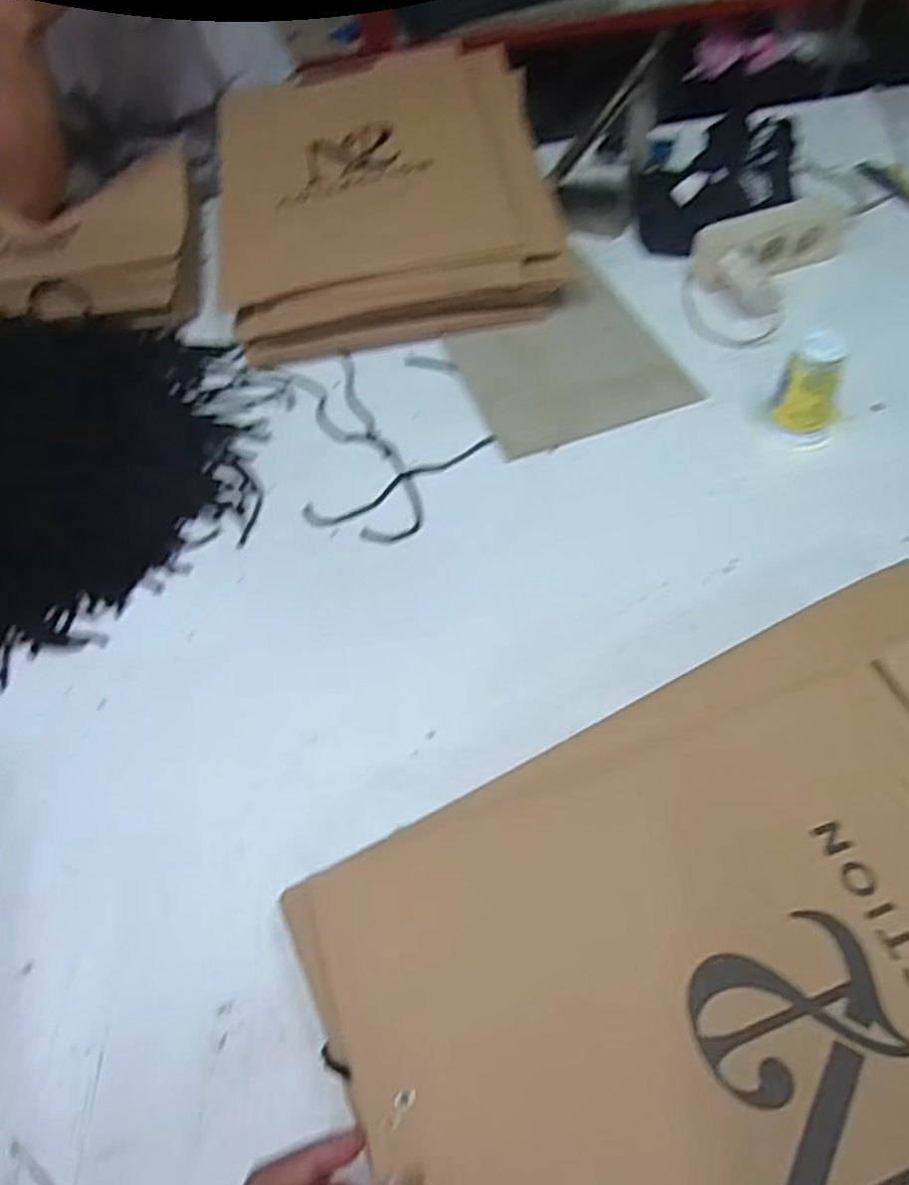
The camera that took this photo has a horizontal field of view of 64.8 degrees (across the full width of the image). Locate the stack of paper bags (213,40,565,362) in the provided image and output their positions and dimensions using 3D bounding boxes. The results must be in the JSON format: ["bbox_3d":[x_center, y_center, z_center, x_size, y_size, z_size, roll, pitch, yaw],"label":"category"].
[{"bbox_3d":[-0.088,-0.498,0.877,0.381,0.104,0.472,-9,55,-1],"label":"stack of paper bags"}]

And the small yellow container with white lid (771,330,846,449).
[{"bbox_3d":[0.308,-0.174,0.618,0.059,0.090,0.052,27,62,21],"label":"small yellow container with white lid"}]

